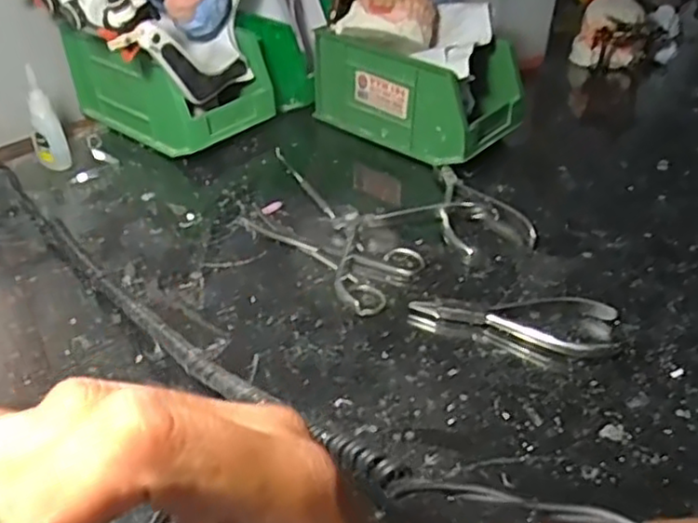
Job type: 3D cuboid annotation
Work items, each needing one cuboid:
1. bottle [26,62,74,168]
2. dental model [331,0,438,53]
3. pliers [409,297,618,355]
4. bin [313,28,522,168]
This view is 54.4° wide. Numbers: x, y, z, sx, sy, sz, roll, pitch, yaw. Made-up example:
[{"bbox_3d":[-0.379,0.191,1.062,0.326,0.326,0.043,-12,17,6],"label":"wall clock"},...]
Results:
[{"bbox_3d":[-0.246,-0.112,0.552,0.025,0.082,0.014,10,38,12],"label":"bottle"},{"bbox_3d":[0.033,-0.224,0.580,0.081,0.052,0.064,8,38,9],"label":"dental model"},{"bbox_3d":[0.104,0.032,0.428,0.123,0.008,0.047,9,38,10],"label":"pliers"},{"bbox_3d":[0.065,-0.161,0.624,0.171,0.081,0.103,29,46,32],"label":"bin"}]

